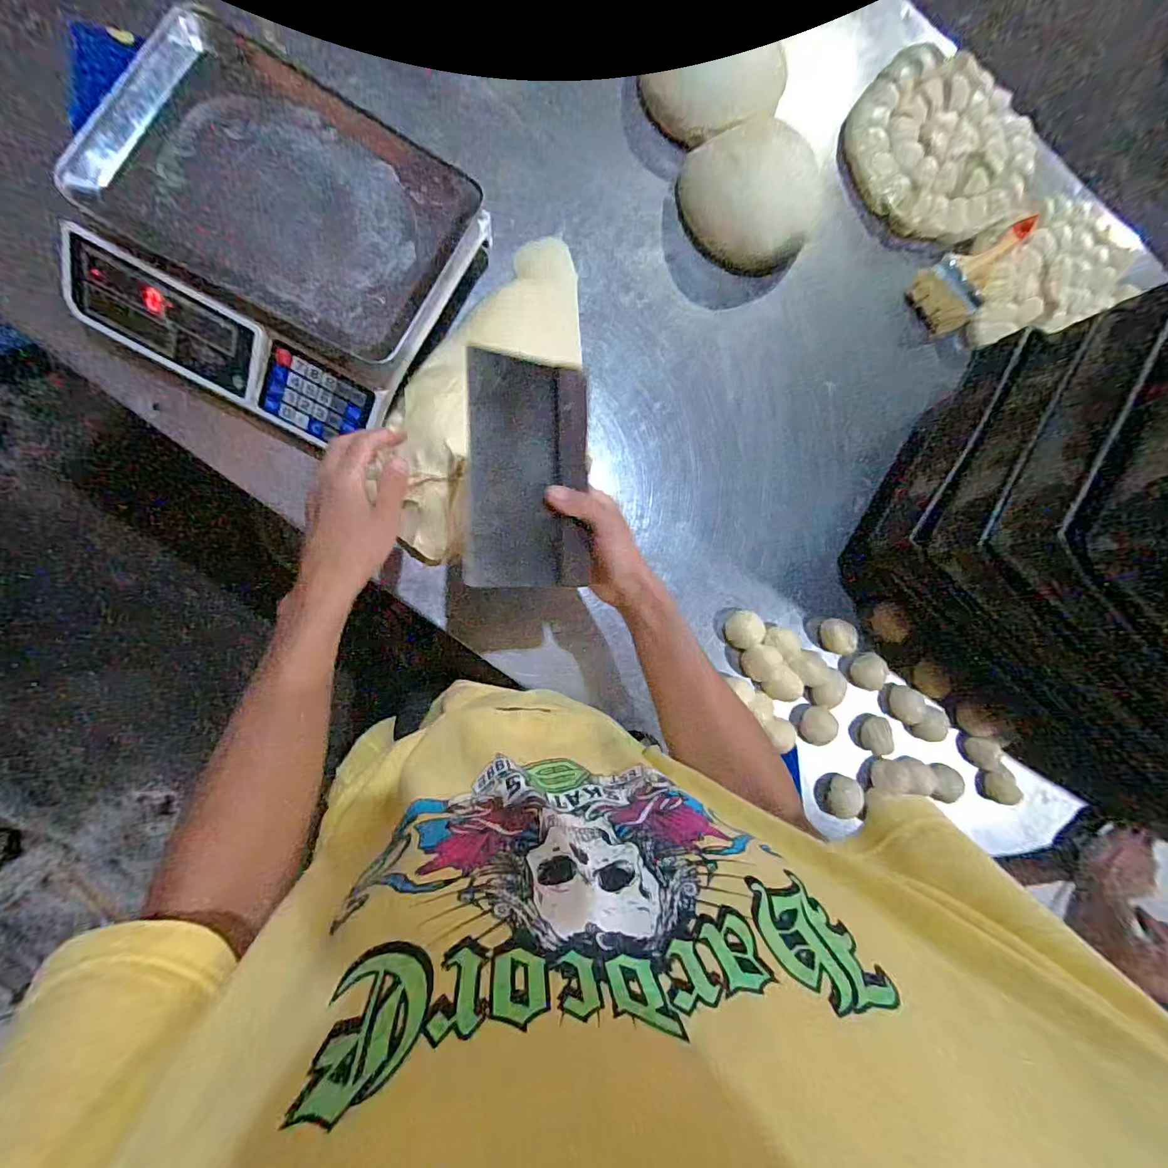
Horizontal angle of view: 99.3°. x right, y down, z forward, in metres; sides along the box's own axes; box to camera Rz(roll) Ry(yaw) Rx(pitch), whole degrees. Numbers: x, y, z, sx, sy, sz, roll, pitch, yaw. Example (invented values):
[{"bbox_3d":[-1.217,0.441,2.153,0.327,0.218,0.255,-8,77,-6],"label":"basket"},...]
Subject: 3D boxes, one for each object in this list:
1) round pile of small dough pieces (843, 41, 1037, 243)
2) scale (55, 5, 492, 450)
[{"bbox_3d":[0.531,-0.644,0.733,0.279,0.038,0.277,0,88,-7],"label":"round pile of small dough pieces"},{"bbox_3d":[-0.306,-0.345,0.505,0.312,0.096,0.320,28,82,-9],"label":"scale"}]

